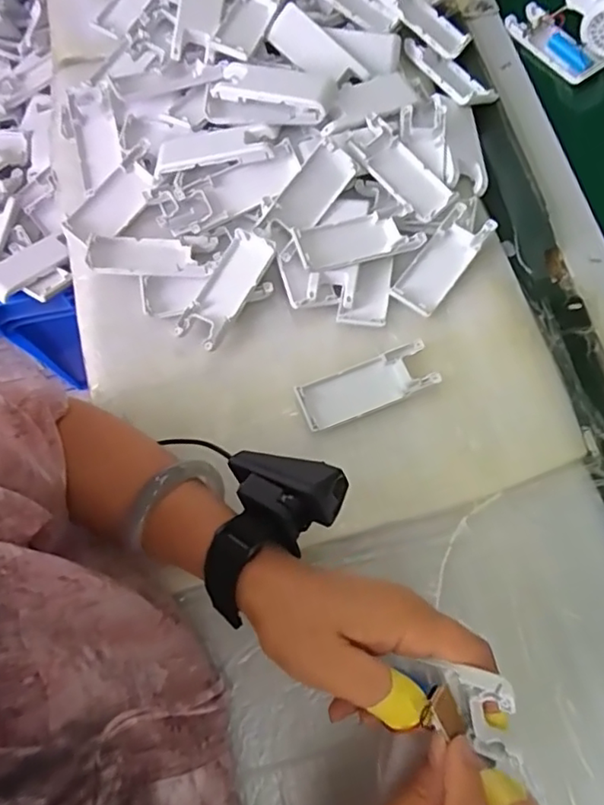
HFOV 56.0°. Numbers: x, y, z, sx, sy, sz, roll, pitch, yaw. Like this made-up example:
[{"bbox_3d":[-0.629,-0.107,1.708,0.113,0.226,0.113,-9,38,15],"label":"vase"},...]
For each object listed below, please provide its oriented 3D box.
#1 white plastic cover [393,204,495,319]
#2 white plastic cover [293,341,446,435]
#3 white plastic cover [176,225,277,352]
[{"bbox_3d":[0.114,-0.115,0.463,0.040,0.013,0.101,36,75,12],"label":"white plastic cover"},{"bbox_3d":[0.048,-0.013,0.429,0.102,0.010,0.038,-21,72,-6],"label":"white plastic cover"},{"bbox_3d":[-0.061,-0.090,0.457,0.039,0.022,0.100,28,74,10],"label":"white plastic cover"}]

